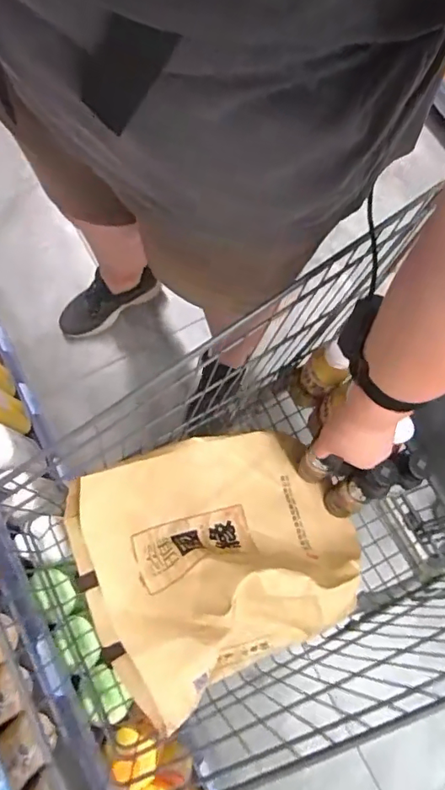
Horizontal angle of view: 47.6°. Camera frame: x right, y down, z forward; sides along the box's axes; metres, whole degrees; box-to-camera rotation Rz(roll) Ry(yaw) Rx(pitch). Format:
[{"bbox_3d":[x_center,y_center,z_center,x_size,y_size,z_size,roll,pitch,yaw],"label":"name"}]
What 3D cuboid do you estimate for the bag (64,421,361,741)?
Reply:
[{"bbox_3d":[-0.004,0.210,0.698,0.390,0.154,0.320,-24,76,-7],"label":"bag"}]

